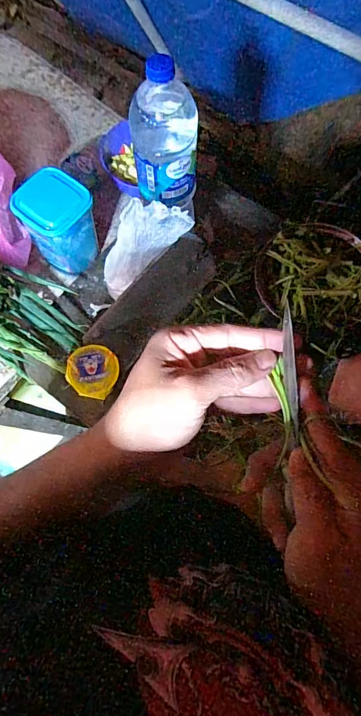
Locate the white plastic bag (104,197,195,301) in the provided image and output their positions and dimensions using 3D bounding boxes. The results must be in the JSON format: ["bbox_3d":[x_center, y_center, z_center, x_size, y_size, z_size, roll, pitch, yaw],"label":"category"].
[{"bbox_3d":[-0.063,-0.147,0.552,0.084,0.171,0.049,-9,71,-36],"label":"white plastic bag"}]

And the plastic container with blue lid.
[{"bbox_3d":[-0.194,-0.216,0.655,0.106,0.139,0.087,-41,77,-9],"label":"plastic container with blue lid"}]

